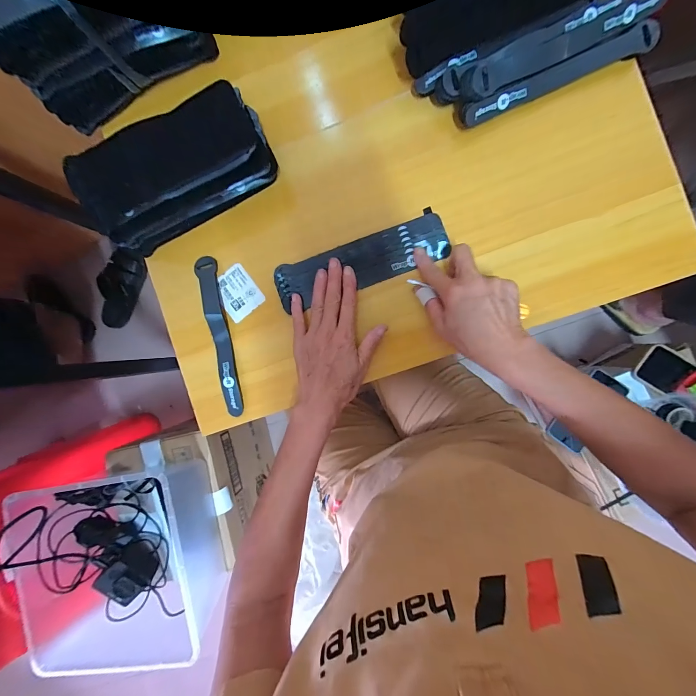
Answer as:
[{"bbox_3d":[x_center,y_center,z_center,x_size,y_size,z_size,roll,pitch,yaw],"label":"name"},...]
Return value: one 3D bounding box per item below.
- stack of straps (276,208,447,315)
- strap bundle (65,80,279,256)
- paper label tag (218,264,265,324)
[{"bbox_3d":[0.013,-0.100,0.369,0.198,0.015,0.057,-17,90,6],"label":"stack of straps"},{"bbox_3d":[-0.188,-0.194,0.357,0.203,0.081,0.090,-25,89,7],"label":"strap bundle"},{"bbox_3d":[-0.134,-0.067,0.388,0.047,0.005,0.059,-37,87,6],"label":"paper label tag"}]

